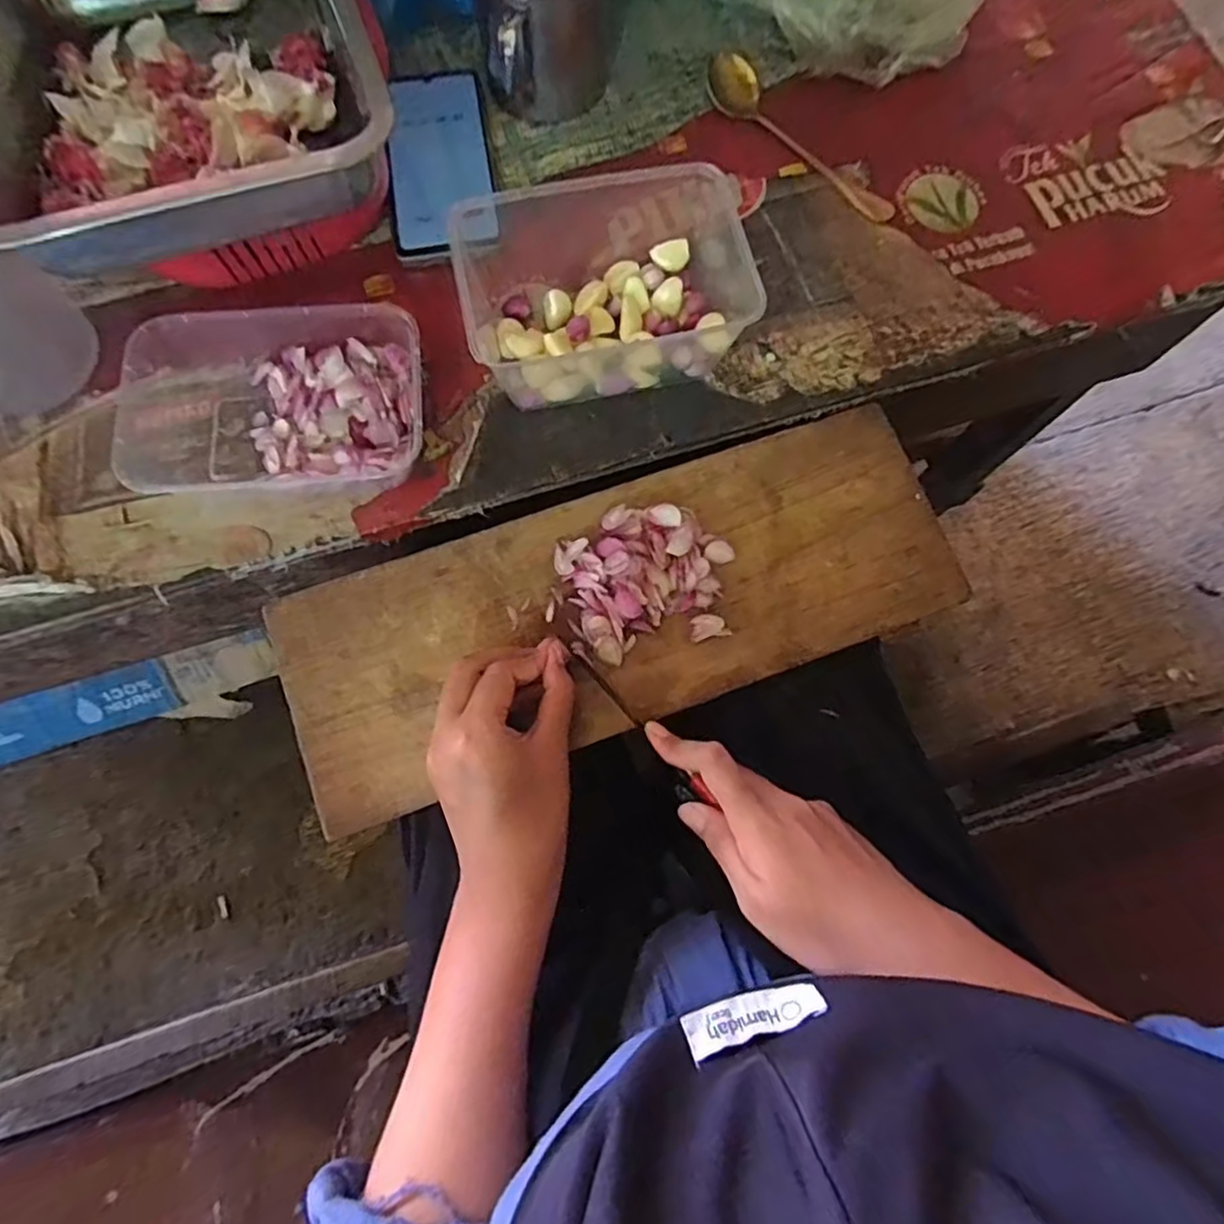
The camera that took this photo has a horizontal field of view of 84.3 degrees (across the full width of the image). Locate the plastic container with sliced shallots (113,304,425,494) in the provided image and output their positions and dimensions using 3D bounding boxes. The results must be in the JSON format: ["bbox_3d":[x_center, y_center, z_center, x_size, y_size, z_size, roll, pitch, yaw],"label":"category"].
[{"bbox_3d":[-0.214,-0.124,0.419,0.192,0.043,0.113,-4,75,-3],"label":"plastic container with sliced shallots"}]

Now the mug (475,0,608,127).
[{"bbox_3d":[-0.045,-0.408,0.467,0.094,0.104,0.091,-12,76,-5],"label":"mug"}]

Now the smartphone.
[{"bbox_3d":[-0.123,-0.323,0.489,0.071,0.013,0.156,-7,76,-4],"label":"smartphone"}]

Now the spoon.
[{"bbox_3d":[0.143,-0.354,0.500,0.176,0.021,0.038,41,78,9],"label":"spoon"}]

